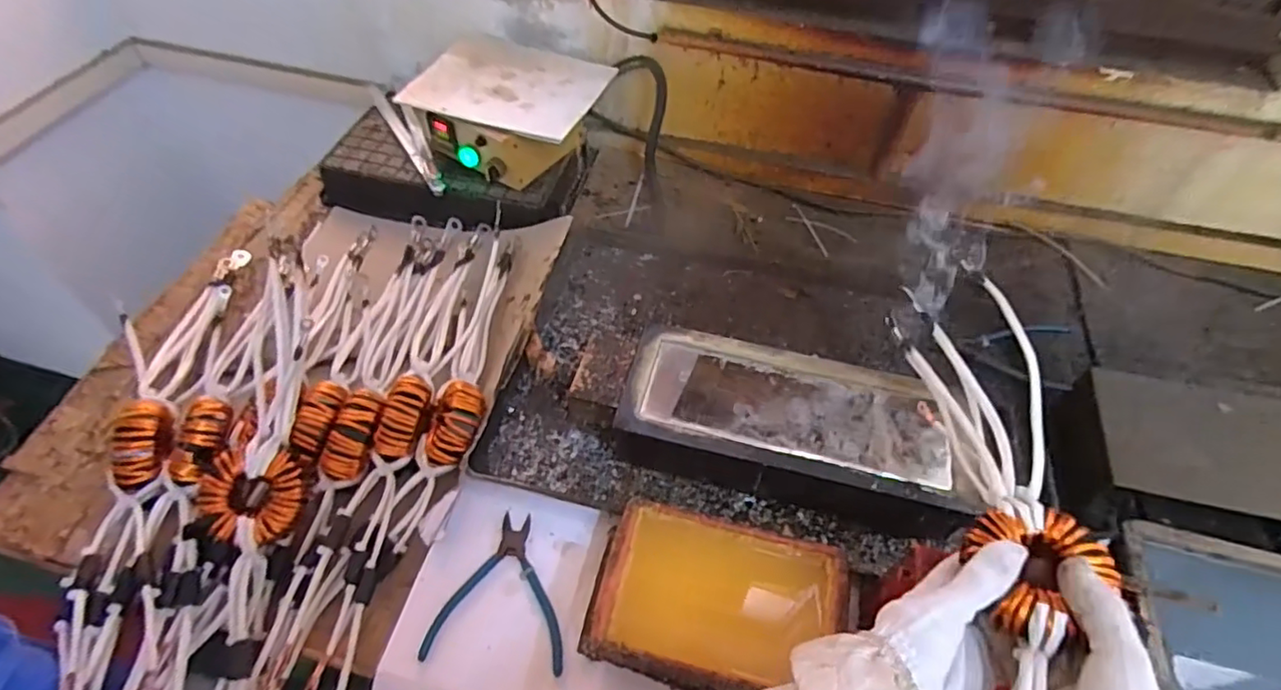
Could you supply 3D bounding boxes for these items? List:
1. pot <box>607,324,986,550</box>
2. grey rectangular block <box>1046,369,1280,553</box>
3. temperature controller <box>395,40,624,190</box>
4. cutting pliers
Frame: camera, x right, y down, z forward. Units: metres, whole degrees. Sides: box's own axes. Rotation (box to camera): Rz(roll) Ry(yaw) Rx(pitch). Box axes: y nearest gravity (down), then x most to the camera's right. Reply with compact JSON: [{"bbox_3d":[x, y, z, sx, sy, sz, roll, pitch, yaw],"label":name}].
[{"bbox_3d":[0.166,0.091,0.641,0.364,0.082,0.158,16,53,10],"label":"pot"},{"bbox_3d":[0.572,0.120,0.656,0.224,0.085,0.153,10,52,6],"label":"grey rectangular block"},{"bbox_3d":[-0.188,-0.335,0.891,0.245,0.093,0.204,19,53,13],"label":"temperature controller"},{"bbox_3d":[-0.126,0.227,0.578,0.123,0.006,0.135,4,51,1],"label":"cutting pliers"}]

